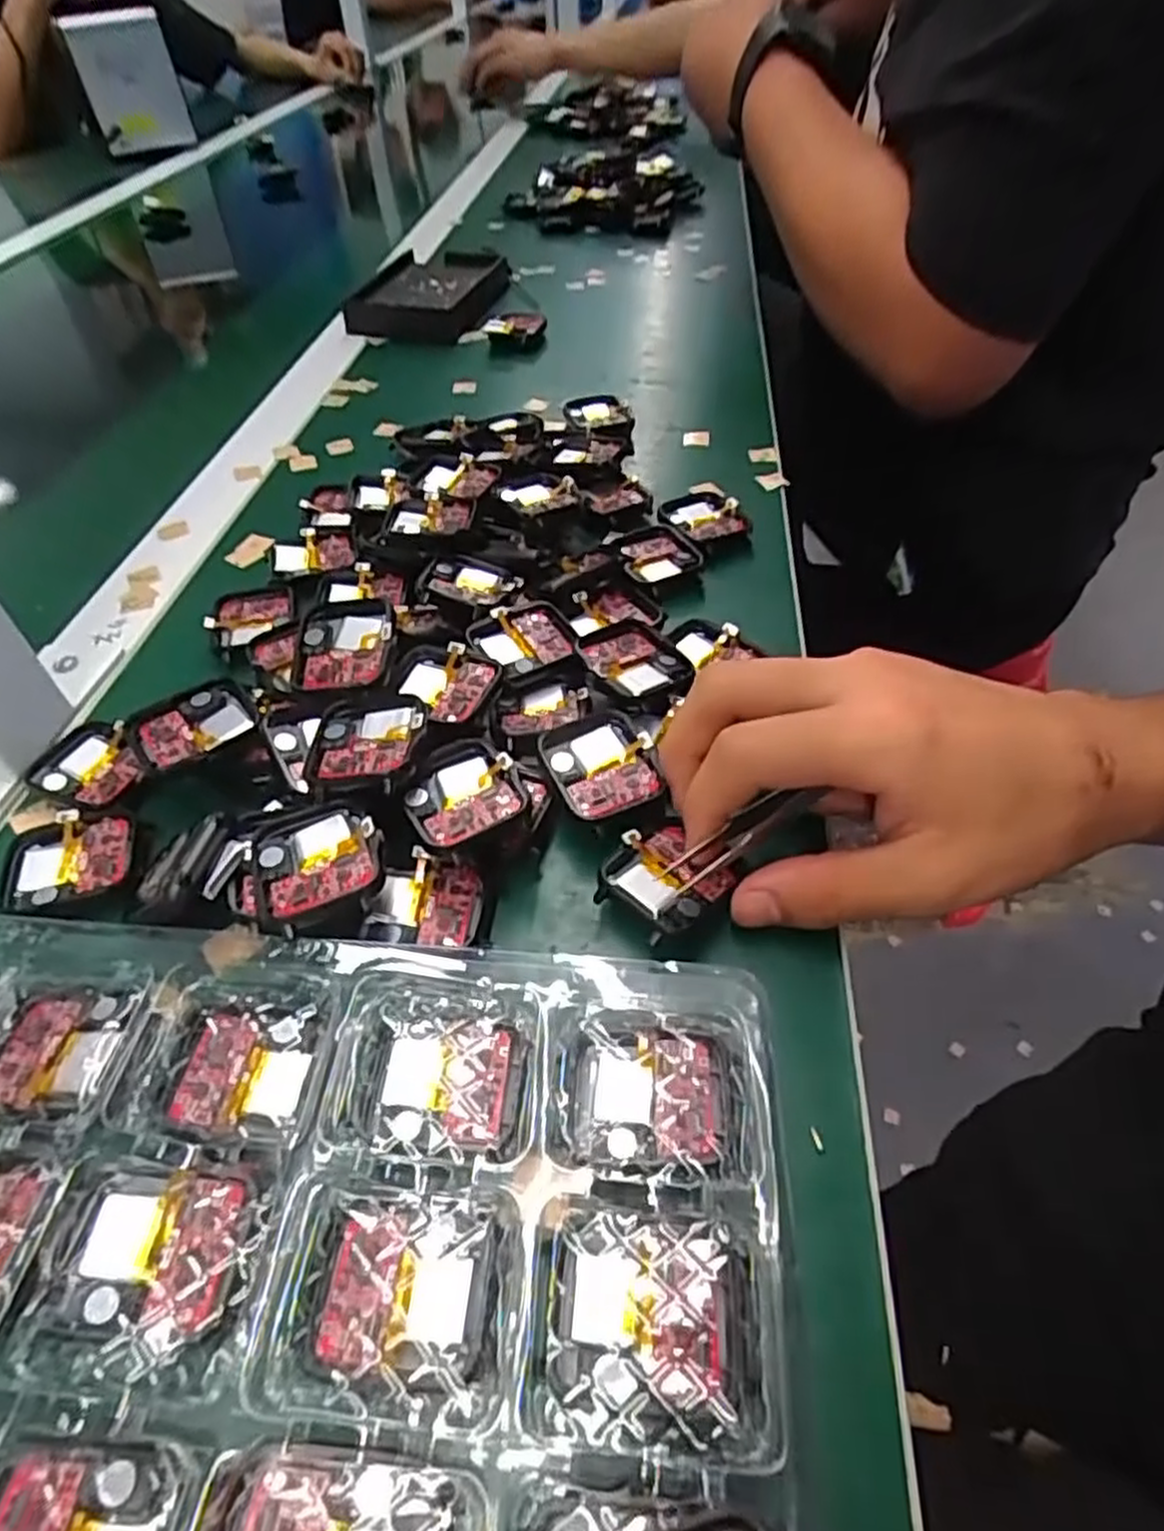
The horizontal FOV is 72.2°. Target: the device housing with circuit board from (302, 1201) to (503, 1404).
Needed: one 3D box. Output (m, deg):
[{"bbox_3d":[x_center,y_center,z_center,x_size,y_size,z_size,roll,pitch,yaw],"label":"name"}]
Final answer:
[{"bbox_3d":[-0.041,0.119,0.180,0.040,0.013,0.035,2,47,6],"label":"device housing with circuit board"}]

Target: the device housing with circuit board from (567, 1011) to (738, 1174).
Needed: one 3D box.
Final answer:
[{"bbox_3d":[0.018,0.087,0.210,0.043,0.014,0.039,3,47,6],"label":"device housing with circuit board"}]

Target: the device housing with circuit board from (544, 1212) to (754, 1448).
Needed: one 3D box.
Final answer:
[{"bbox_3d":[0.015,0.123,0.176,0.044,0.010,0.039,3,47,7],"label":"device housing with circuit board"}]

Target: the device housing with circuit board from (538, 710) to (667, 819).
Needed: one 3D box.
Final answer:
[{"bbox_3d":[0.007,0.000,0.278,0.037,0.011,0.039,-16,48,-11],"label":"device housing with circuit board"}]

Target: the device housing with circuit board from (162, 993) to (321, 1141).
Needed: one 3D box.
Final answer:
[{"bbox_3d":[-0.092,0.082,0.217,0.034,0.012,0.035,5,47,8],"label":"device housing with circuit board"}]

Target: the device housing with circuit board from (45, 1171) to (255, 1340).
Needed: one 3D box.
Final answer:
[{"bbox_3d":[-0.099,0.113,0.186,0.042,0.008,0.033,1,47,4],"label":"device housing with circuit board"}]

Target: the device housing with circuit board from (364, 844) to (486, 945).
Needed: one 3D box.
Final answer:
[{"bbox_3d":[-0.049,0.042,0.256,0.035,0.006,0.033,5,48,8],"label":"device housing with circuit board"}]

